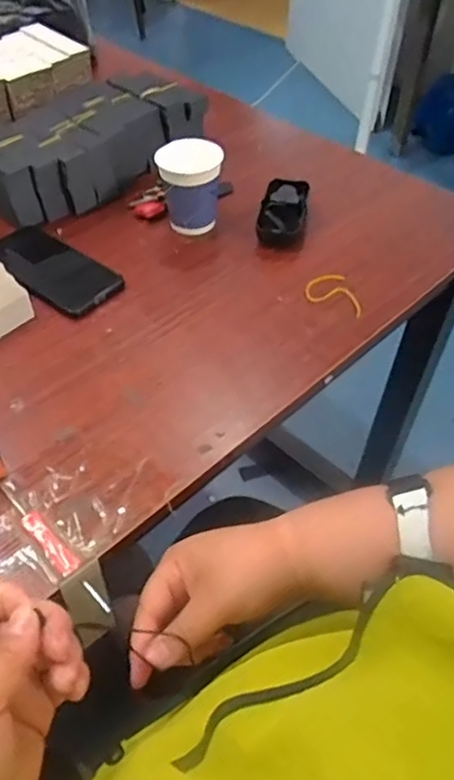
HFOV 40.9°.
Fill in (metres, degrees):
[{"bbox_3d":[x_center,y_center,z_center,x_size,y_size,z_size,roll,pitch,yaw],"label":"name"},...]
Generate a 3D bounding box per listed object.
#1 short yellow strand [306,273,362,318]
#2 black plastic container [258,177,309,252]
[{"bbox_3d":[0.118,-0.106,0.655,0.065,0.006,0.049,19,51,15],"label":"short yellow strand"},{"bbox_3d":[0.067,-0.211,0.729,0.055,0.026,0.106,5,49,3],"label":"black plastic container"}]

